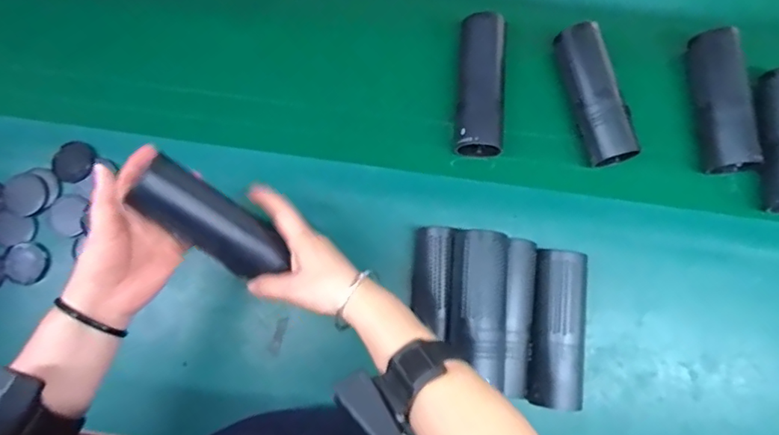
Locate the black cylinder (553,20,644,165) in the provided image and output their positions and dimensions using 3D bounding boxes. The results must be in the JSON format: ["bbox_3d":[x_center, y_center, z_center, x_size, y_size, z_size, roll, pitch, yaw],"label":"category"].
[{"bbox_3d":[0.233,-0.149,0.604,0.053,0.057,0.172,-16,81,-1],"label":"black cylinder"}]

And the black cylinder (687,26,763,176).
[{"bbox_3d":[0.376,-0.131,0.596,0.044,0.057,0.165,-8,90,-1],"label":"black cylinder"}]

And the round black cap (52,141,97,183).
[{"bbox_3d":[-0.376,-0.067,0.626,0.043,0.010,0.049,18,81,4],"label":"round black cap"}]

